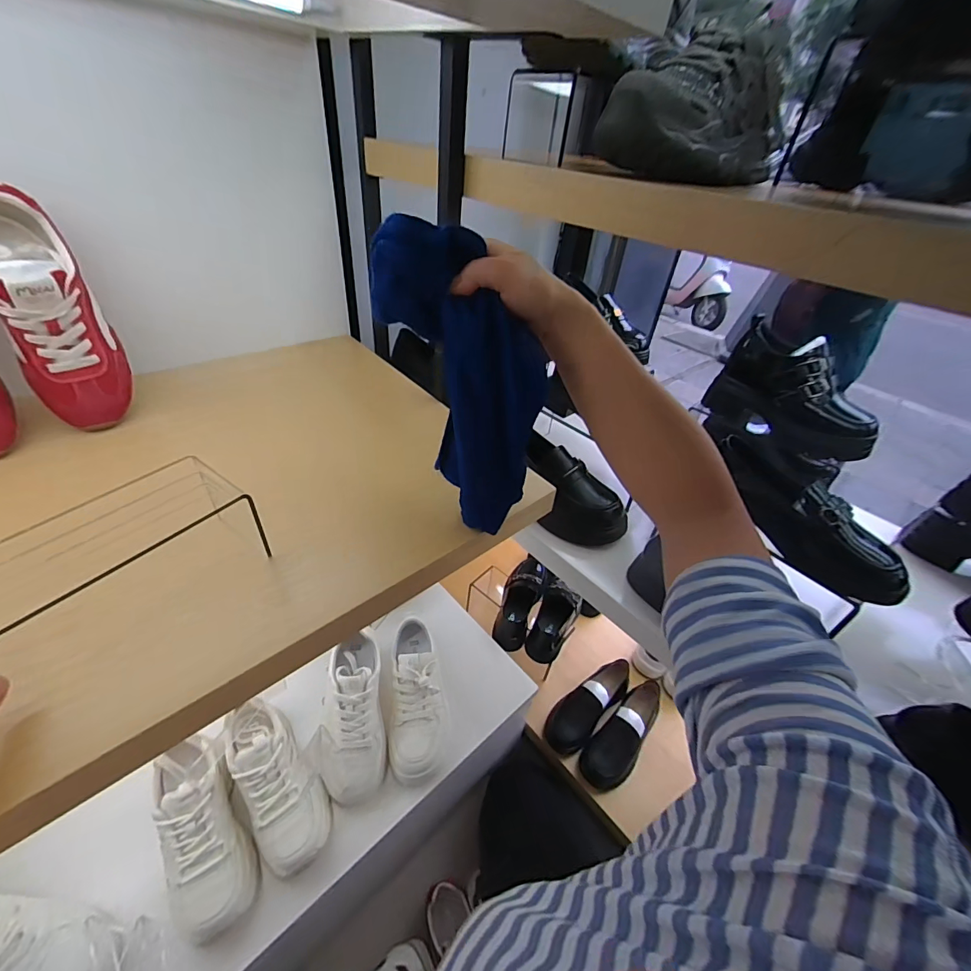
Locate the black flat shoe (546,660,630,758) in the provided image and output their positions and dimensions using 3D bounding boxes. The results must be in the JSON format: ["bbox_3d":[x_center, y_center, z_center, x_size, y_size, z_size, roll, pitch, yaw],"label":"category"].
[{"bbox_3d":[0.216,0.446,0.880,0.232,0.075,0.085,-34,53,-22],"label":"black flat shoe"}]

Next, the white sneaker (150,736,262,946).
[{"bbox_3d":[-0.352,0.425,0.527,0.079,0.085,0.210,-21,69,-30],"label":"white sneaker"}]

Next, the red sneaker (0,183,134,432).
[{"bbox_3d":[-0.445,-0.163,0.448,0.086,0.230,0.086,-26,49,-33],"label":"red sneaker"}]

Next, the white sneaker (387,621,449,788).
[{"bbox_3d":[-0.107,0.338,0.678,0.094,0.089,0.218,-3,56,-12],"label":"white sneaker"}]

